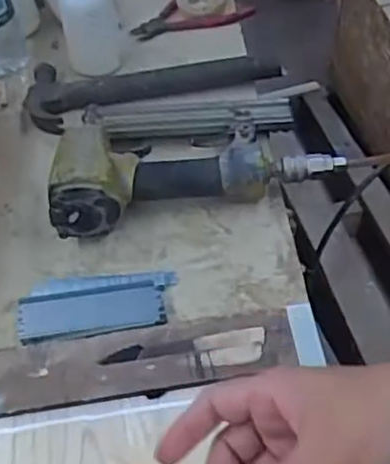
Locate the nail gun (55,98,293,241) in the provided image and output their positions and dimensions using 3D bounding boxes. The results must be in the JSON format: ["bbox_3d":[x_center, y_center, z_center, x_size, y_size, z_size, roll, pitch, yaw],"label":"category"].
[{"bbox_3d":[-0.022,-0.090,0.625,0.224,0.053,0.178,-8,52,0],"label":"nail gun"}]

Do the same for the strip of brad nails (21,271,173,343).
[{"bbox_3d":[-0.083,0.058,0.552,0.126,0.014,0.062,-6,52,1],"label":"strip of brad nails"}]

